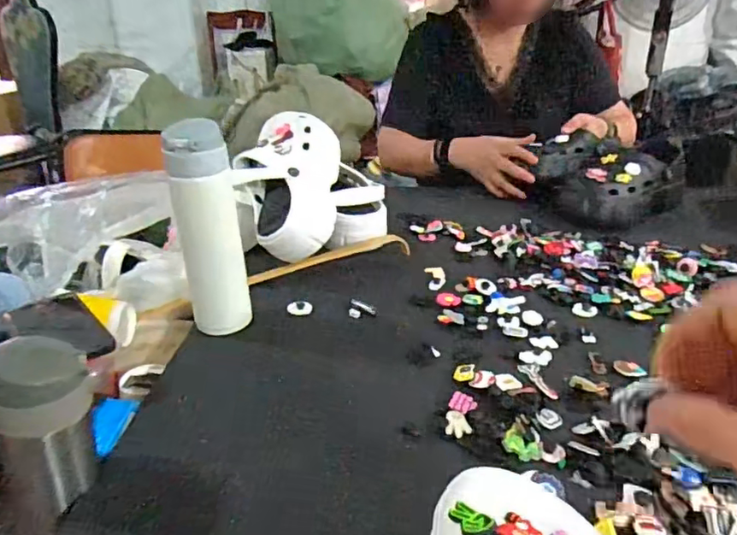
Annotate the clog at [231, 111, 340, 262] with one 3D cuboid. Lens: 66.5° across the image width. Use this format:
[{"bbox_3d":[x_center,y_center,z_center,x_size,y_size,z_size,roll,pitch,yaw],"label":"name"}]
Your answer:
[{"bbox_3d":[-0.111,-0.114,0.781,0.095,0.149,0.229,-33,27,45],"label":"clog"}]

